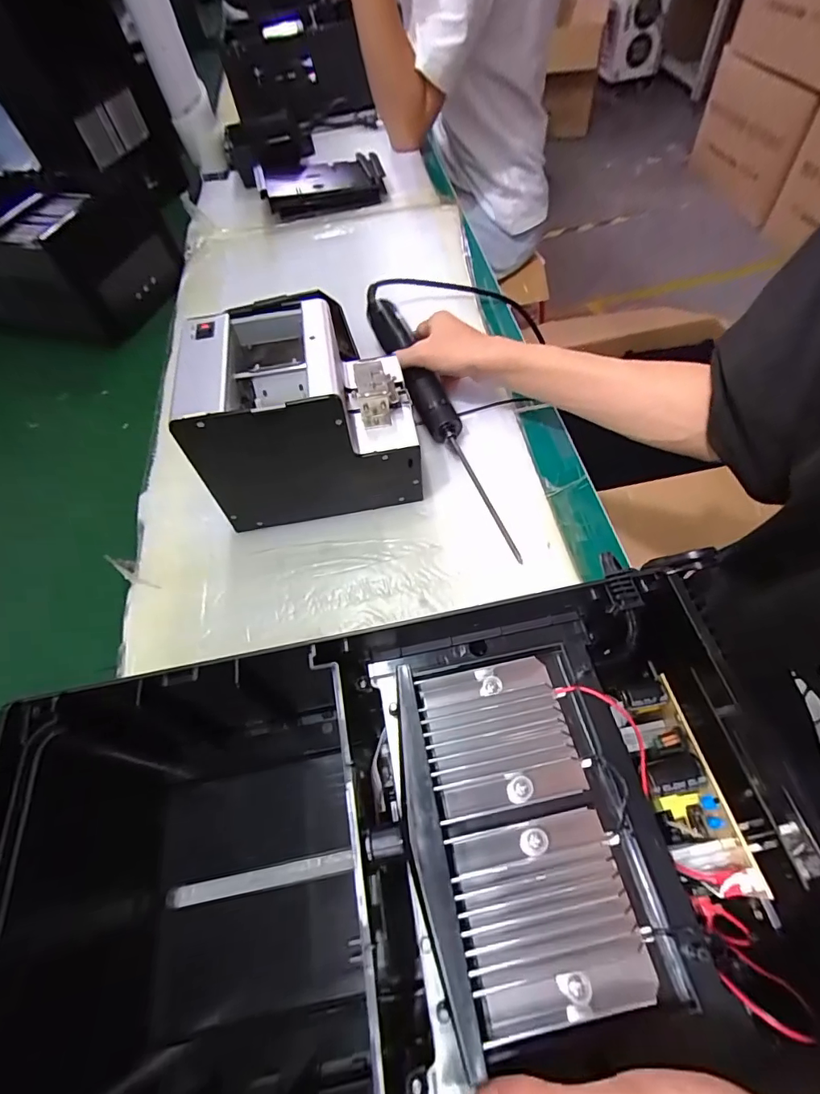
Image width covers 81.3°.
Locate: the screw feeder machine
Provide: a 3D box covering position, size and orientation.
[{"bbox_3d":[-0.090,-0.117,0.429,0.175,0.143,0.124,-10,58,-2],"label":"screw feeder machine"}]

